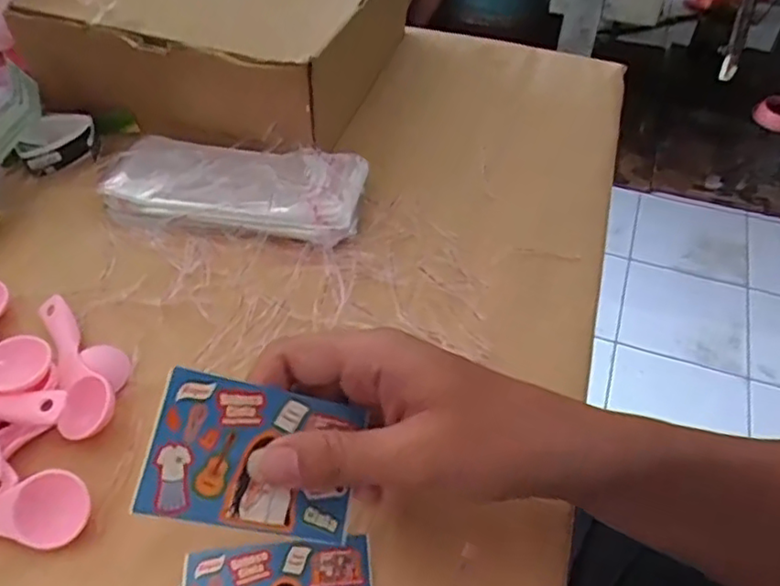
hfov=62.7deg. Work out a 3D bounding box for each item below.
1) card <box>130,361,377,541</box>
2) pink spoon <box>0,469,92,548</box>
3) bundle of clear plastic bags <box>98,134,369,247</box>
[{"bbox_3d":[-0.056,0.070,0.274,0.087,0.004,0.059,17,78,-20],"label":"card"},{"bbox_3d":[-0.208,0.108,0.319,0.114,0.017,0.032,0,48,0],"label":"pink spoon"},{"bbox_3d":[-0.118,-0.083,0.486,0.192,0.026,0.080,11,48,9],"label":"bundle of clear plastic bags"}]

